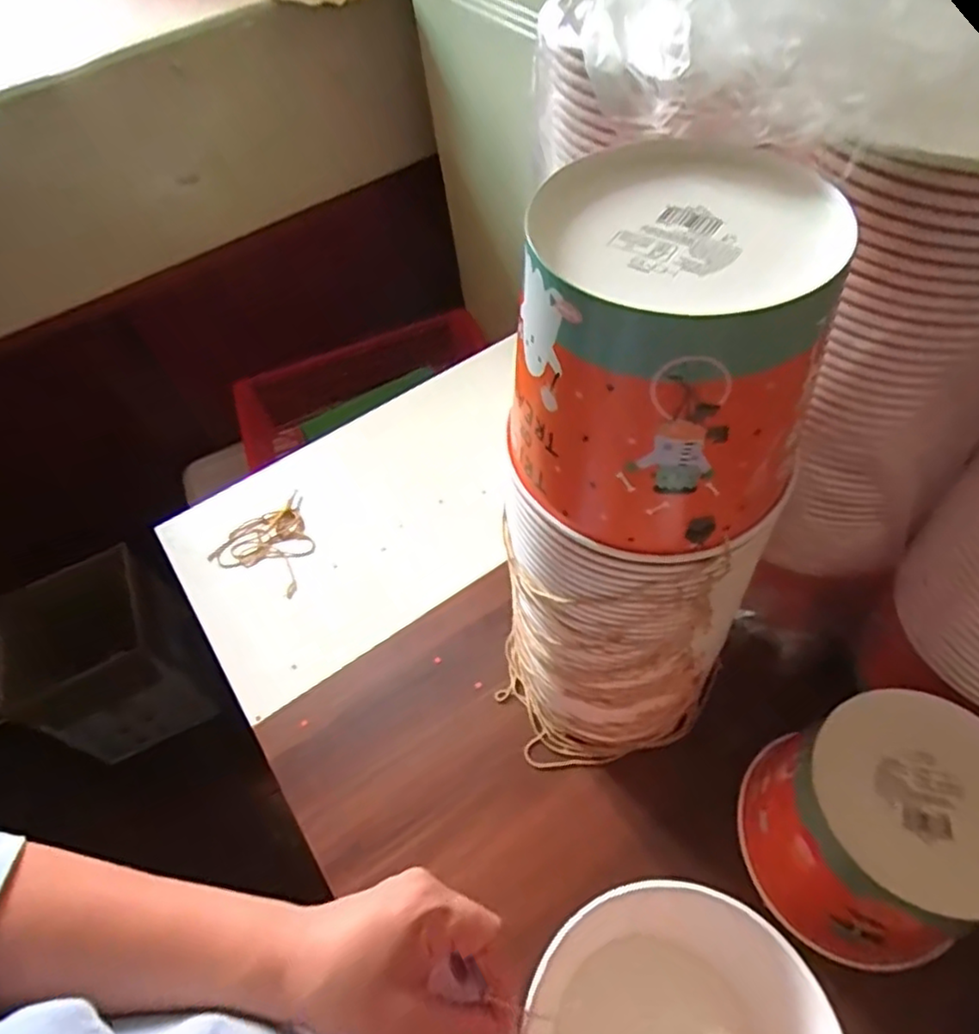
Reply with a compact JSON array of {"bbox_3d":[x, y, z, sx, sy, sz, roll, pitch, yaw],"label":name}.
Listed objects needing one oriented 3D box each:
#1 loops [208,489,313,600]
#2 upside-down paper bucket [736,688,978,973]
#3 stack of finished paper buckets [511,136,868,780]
[{"bbox_3d":[-0.232,0.023,0.728,0.106,0.007,0.110,18,56,16],"label":"loops"},{"bbox_3d":[0.258,0.210,0.445,0.132,0.138,0.140,-4,54,6],"label":"upside-down paper bucket"},{"bbox_3d":[0.086,0.014,0.443,0.147,0.428,0.169,6,55,10],"label":"stack of finished paper buckets"}]

